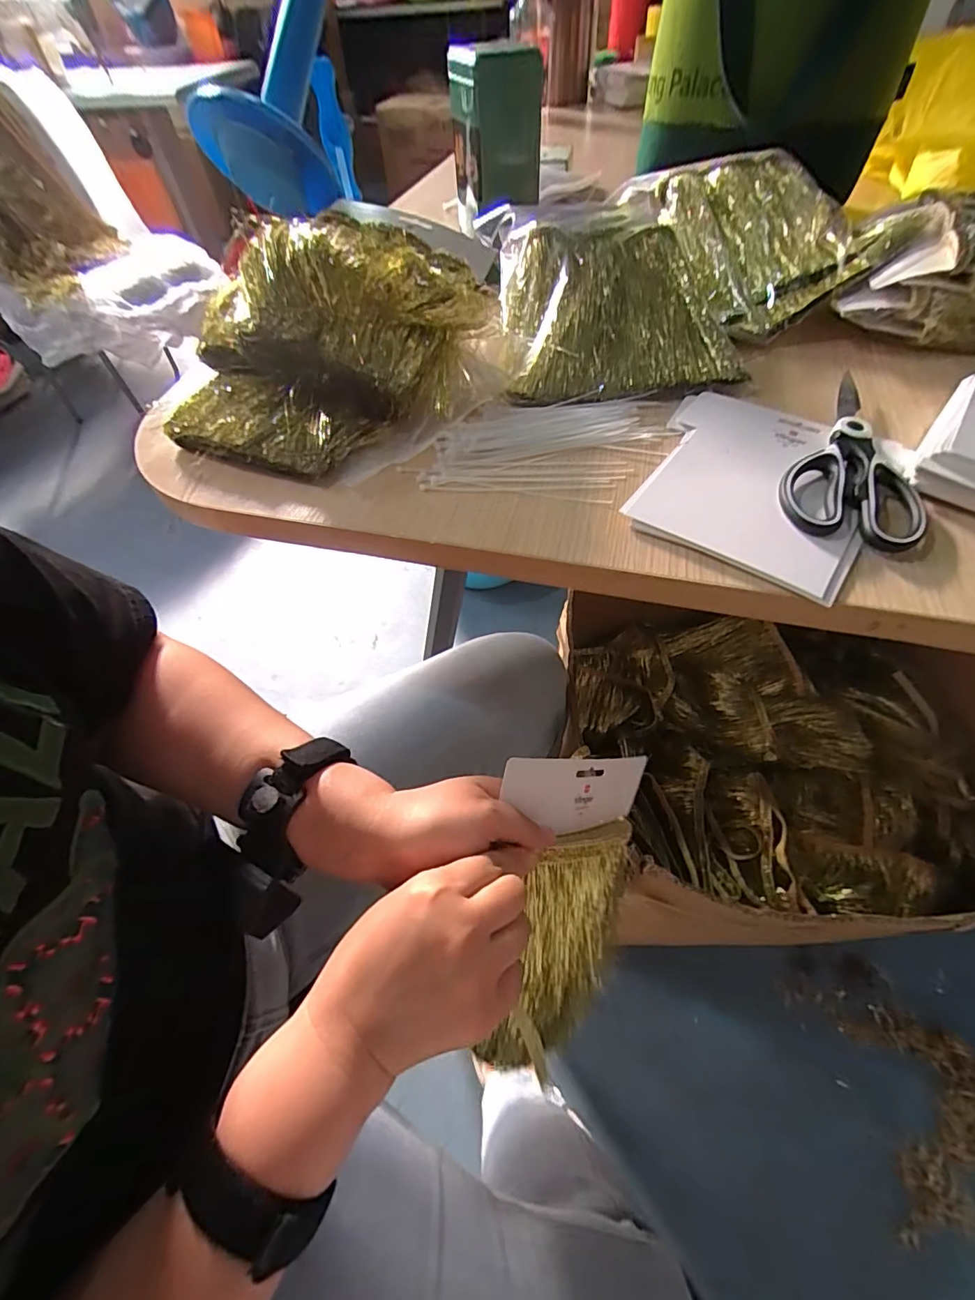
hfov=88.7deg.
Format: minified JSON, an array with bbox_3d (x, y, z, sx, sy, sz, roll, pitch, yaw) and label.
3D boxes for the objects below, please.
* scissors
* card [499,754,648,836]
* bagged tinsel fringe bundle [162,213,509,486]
[{"bbox_3d":[0.264,-0.145,0.361,0.082,0.017,0.186,18,58,16],"label":"scissors"},{"bbox_3d":[0.069,0.106,0.367,0.010,0.156,0.055,15,95,50],"label":"card"},{"bbox_3d":[-0.121,-0.254,0.410,0.242,0.112,0.226,13,57,14],"label":"bagged tinsel fringe bundle"}]

